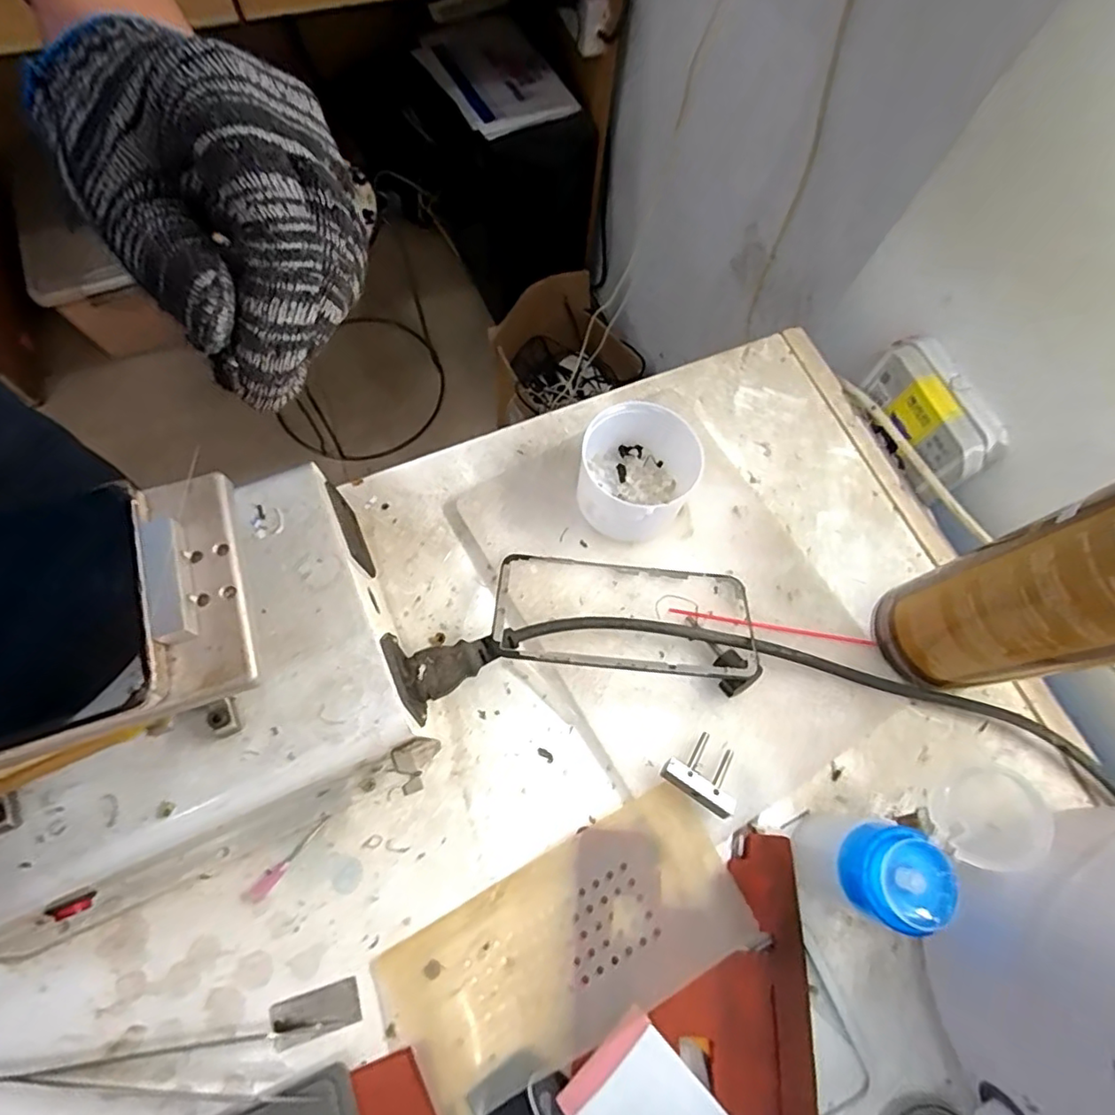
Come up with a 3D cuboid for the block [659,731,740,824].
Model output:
[{"bbox_3d":[0.078,0.111,0.302,0.041,0.015,0.033,34,72,9],"label":"block"}]

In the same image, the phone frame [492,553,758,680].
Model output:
[{"bbox_3d":[0.038,0.032,0.323,0.144,0.010,0.070,7,50,-1],"label":"phone frame"}]

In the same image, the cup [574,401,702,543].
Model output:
[{"bbox_3d":[0.047,-0.050,0.340,0.069,0.045,0.071,26,71,7],"label":"cup"}]

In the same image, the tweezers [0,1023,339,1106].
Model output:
[{"bbox_3d":[-0.178,0.228,0.254,0.148,0.011,0.025,-3,70,-4],"label":"tweezers"}]

